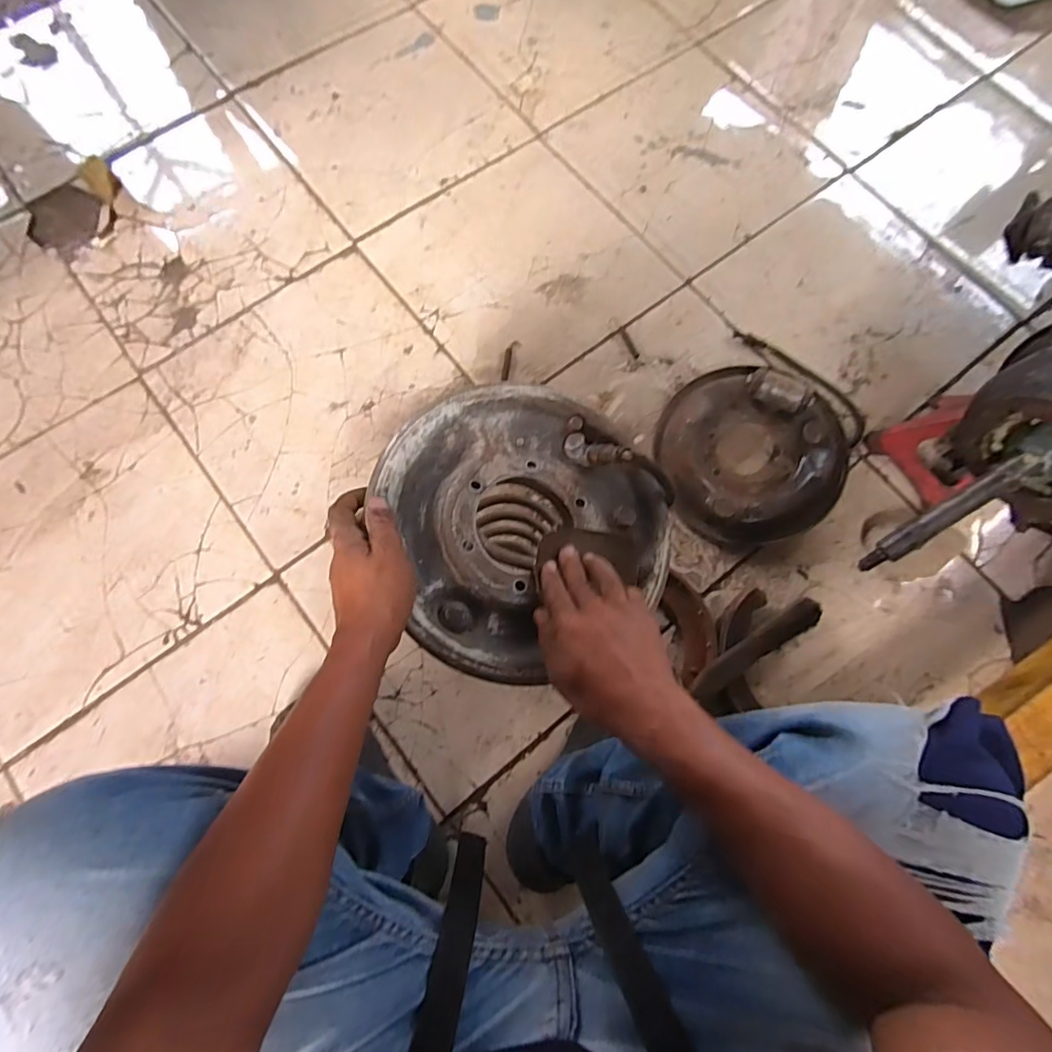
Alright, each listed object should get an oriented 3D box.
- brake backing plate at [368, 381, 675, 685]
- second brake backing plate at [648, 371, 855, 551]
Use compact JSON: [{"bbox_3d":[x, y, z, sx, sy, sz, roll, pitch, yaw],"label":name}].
[{"bbox_3d":[-0.001,-0.014,0.493,0.247,0.058,0.245,0,77,-1],"label":"brake backing plate"},{"bbox_3d":[0.333,-0.106,0.819,0.264,0.092,0.258,0,77,-1],"label":"second brake backing plate"}]

